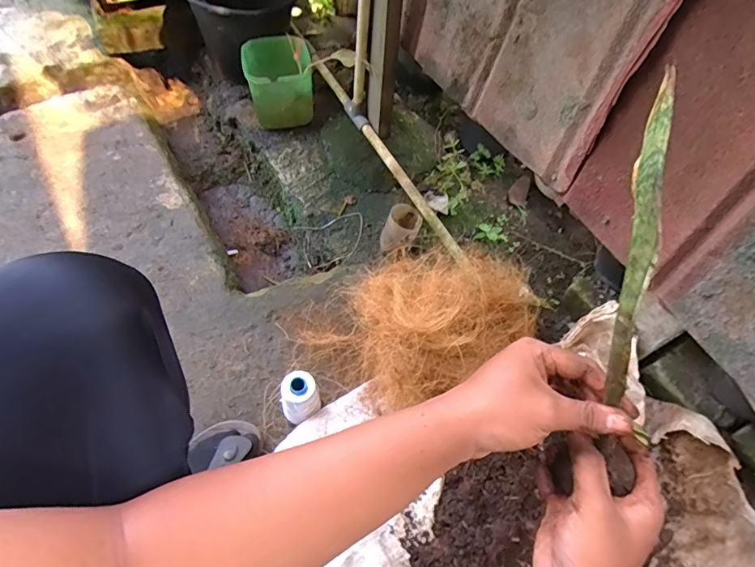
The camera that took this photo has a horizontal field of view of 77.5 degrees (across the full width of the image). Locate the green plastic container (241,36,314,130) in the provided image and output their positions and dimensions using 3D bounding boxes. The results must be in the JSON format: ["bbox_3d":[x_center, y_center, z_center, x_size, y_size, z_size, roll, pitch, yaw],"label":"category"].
[{"bbox_3d":[-0.230,-0.470,1.097,0.144,0.186,0.112,-13,58,-11],"label":"green plastic container"}]

